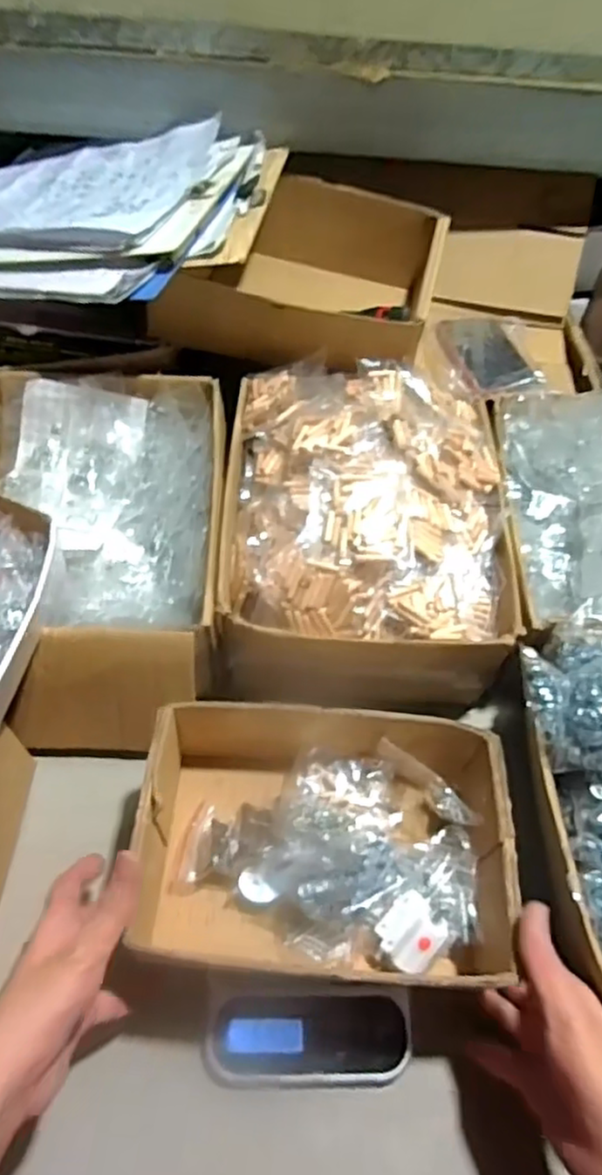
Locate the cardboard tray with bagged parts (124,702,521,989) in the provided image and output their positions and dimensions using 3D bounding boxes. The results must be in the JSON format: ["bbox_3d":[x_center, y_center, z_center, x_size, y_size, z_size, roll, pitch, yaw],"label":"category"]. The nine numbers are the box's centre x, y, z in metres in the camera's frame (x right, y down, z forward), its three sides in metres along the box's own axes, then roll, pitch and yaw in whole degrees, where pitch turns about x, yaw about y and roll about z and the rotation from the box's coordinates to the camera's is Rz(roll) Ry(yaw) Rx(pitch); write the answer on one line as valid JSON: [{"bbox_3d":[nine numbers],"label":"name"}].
[{"bbox_3d":[0.016,0.179,0.498,0.249,0.088,0.170,5,54,1],"label":"cardboard tray with bagged parts"}]

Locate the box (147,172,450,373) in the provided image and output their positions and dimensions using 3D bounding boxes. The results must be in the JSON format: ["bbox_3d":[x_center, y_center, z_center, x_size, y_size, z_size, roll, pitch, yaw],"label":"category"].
[{"bbox_3d":[0.012,-0.339,0.752,0.258,0.096,0.244,12,55,6],"label":"box"}]

